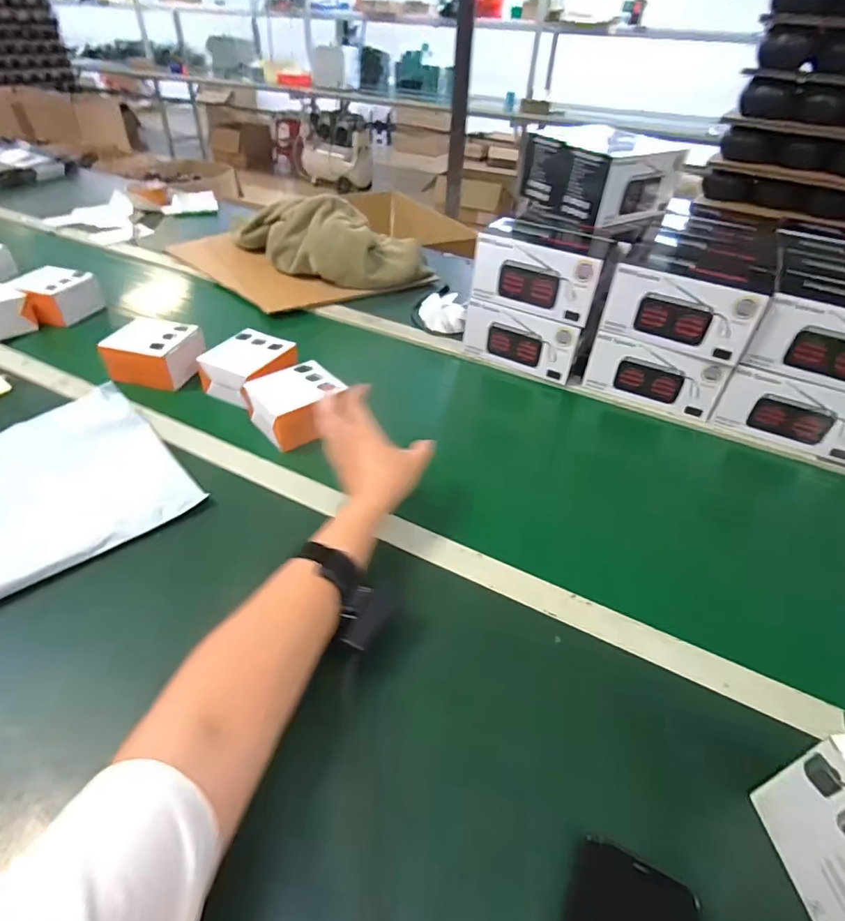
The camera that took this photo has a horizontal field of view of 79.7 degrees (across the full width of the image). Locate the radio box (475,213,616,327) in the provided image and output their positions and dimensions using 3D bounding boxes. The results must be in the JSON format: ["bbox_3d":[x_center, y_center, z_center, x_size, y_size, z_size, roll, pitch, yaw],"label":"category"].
[{"bbox_3d":[0.200,-0.321,0.829,0.197,0.100,0.177,19,43,16],"label":"radio box"}]

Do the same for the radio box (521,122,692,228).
[{"bbox_3d":[0.303,-0.493,0.885,0.178,0.098,0.195,-19,46,-25],"label":"radio box"}]

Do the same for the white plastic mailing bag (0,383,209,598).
[{"bbox_3d":[-0.469,0.035,0.540,0.367,0.092,0.247,-31,52,-34],"label":"white plastic mailing bag"}]

